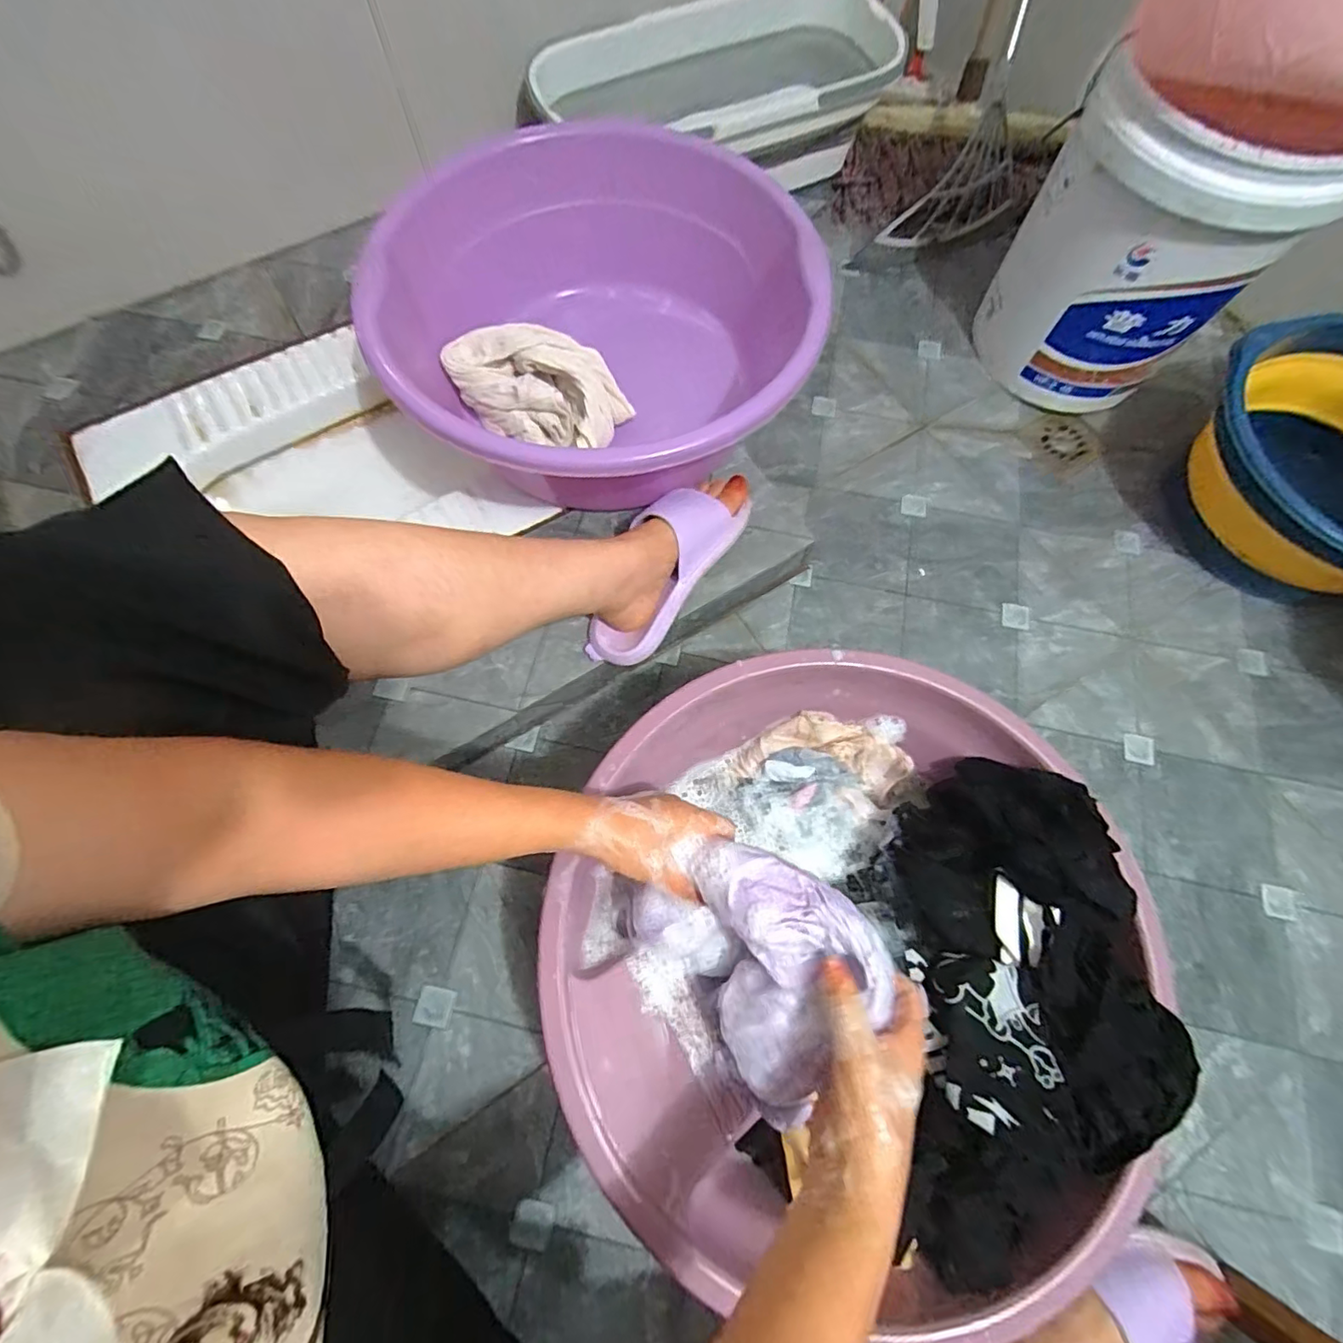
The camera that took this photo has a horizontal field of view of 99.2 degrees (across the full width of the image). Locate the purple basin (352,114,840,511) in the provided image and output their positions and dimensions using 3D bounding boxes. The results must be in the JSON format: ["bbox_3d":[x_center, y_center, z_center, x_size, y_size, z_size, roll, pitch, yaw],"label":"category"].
[{"bbox_3d":[-0.071,-0.376,0.696,0.469,0.232,0.471,0,71,-1],"label":"purple basin"}]

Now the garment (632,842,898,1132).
[{"bbox_3d":[0.070,0.212,0.416,0.128,0.109,0.177,-37,76,-13],"label":"garment"}]

